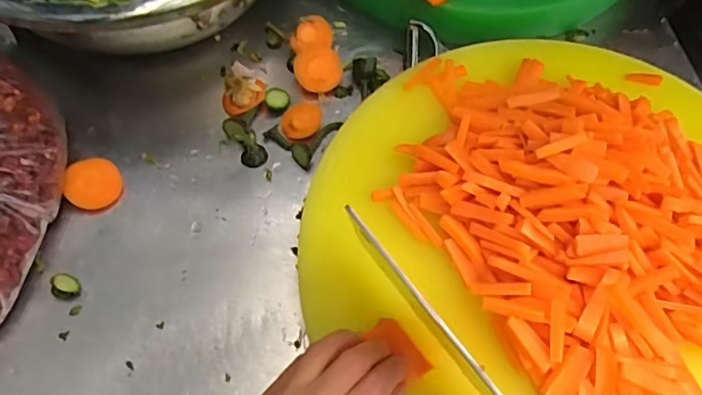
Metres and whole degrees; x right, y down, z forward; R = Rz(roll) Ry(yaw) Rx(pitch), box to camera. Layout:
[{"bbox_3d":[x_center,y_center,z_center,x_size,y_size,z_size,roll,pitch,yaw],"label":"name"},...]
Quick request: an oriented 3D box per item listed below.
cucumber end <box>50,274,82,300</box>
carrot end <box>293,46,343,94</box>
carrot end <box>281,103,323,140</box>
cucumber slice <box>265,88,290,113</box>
[{"bbox_3d":[-0.208,0.064,0.374,0.018,0.012,0.016,41,73,13],"label":"cucumber end"},{"bbox_3d":[-0.028,-0.114,0.464,0.044,0.016,0.039,-17,70,-8],"label":"carrot end"},{"bbox_3d":[-0.043,-0.065,0.448,0.039,0.007,0.032,-38,74,-15],"label":"carrot end"},{"bbox_3d":[-0.065,-0.087,0.458,0.021,0.009,0.021,1,69,-2],"label":"cucumber slice"}]

